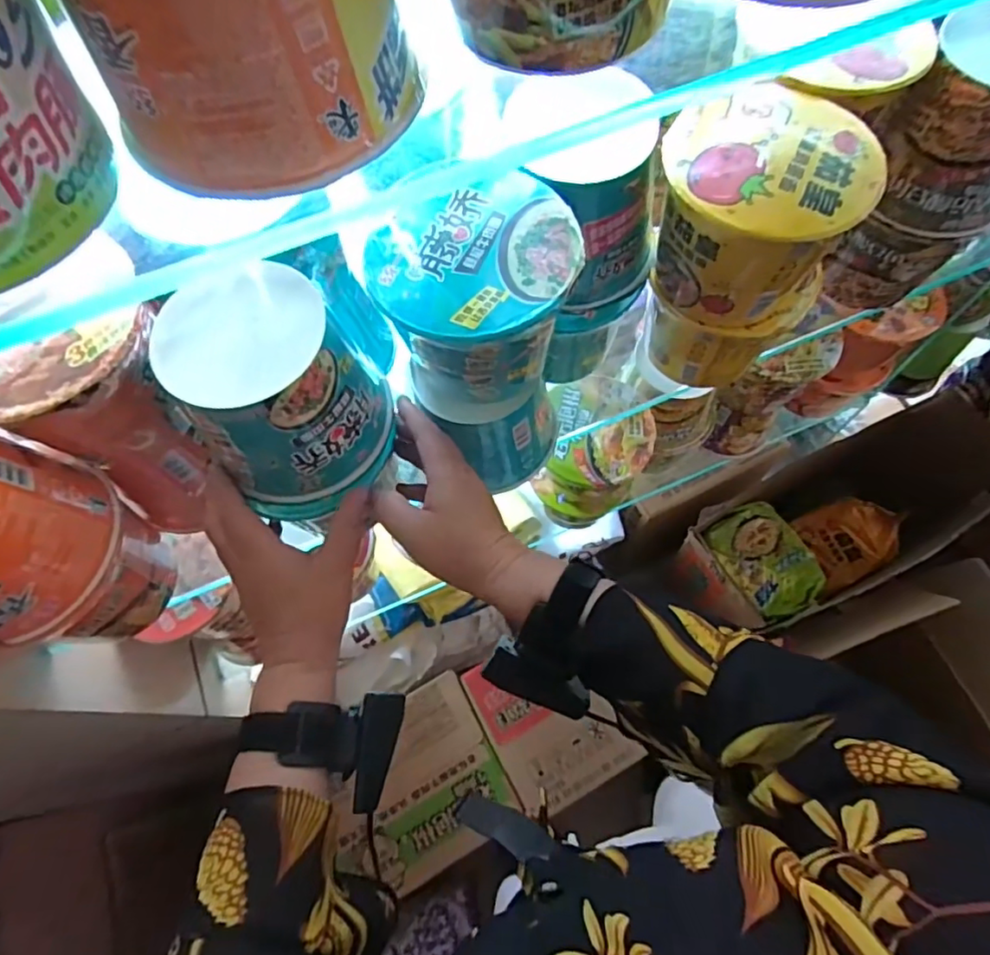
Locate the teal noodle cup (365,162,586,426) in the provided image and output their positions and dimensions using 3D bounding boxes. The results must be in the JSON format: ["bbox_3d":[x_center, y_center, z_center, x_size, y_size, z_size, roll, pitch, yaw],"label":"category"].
[{"bbox_3d":[-0.010,-0.121,0.415,0.123,0.119,0.137,-1,67,2],"label":"teal noodle cup"}]

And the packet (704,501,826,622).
[{"bbox_3d":[0.419,0.122,0.911,0.150,0.044,0.170,-27,69,-9],"label":"packet"}]

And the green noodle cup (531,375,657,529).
[{"bbox_3d":[0.113,-0.026,0.708,0.124,0.127,0.134,10,68,6],"label":"green noodle cup"}]

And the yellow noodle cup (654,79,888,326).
[{"bbox_3d":[0.176,-0.186,0.420,0.133,0.109,0.128,5,68,4],"label":"yellow noodle cup"}]

